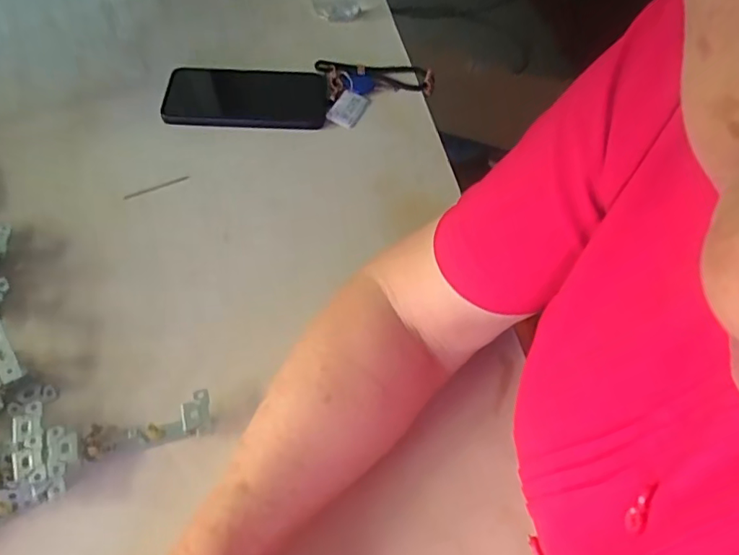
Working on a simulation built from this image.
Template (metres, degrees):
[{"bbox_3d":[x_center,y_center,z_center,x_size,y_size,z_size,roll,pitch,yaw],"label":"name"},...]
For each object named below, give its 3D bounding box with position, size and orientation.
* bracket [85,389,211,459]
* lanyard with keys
[{"bbox_3d":[-0.154,0.104,0.390,0.084,0.020,0.027,-11,57,-9],"label":"bracket"},{"bbox_3d":[0.012,-0.200,0.590,0.120,0.017,0.090,-8,58,-9],"label":"lanyard with keys"}]

